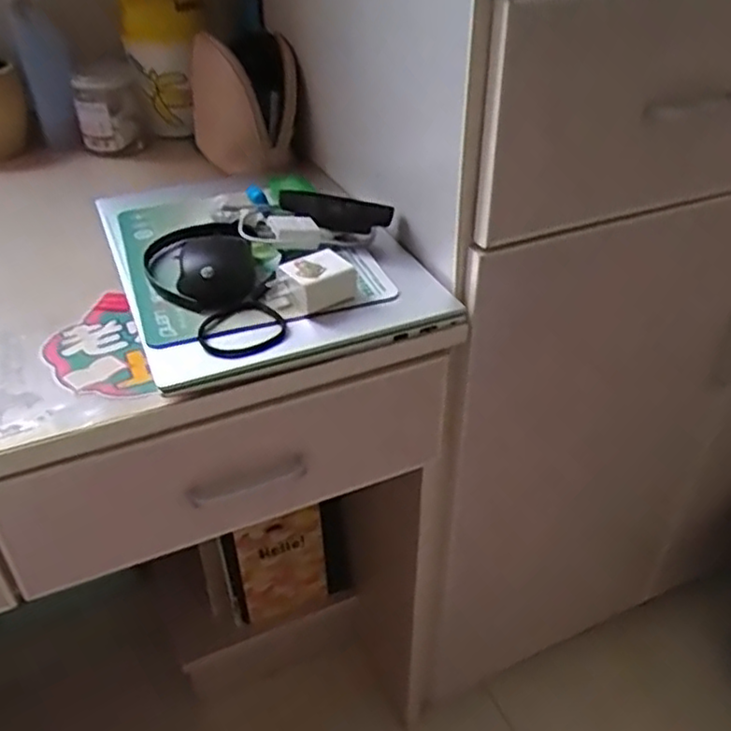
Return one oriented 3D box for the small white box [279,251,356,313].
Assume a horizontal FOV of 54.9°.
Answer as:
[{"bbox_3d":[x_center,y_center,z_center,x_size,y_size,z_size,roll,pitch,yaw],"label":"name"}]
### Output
[{"bbox_3d":[-0.038,-0.070,0.583,0.050,0.032,0.036,-21,42,-25],"label":"small white box"}]

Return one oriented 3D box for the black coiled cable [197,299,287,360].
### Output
[{"bbox_3d":[-0.098,-0.029,0.559,0.069,0.009,0.068,-1,37,0],"label":"black coiled cable"}]

